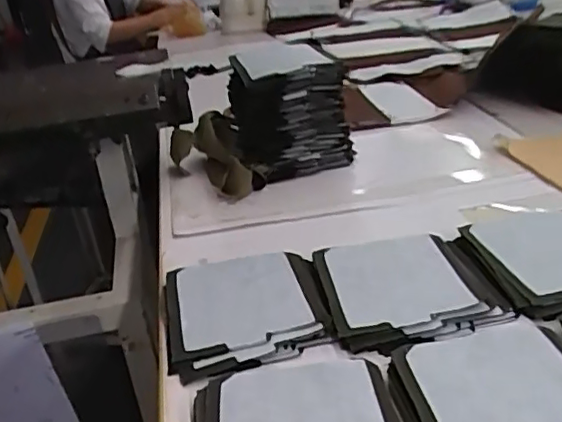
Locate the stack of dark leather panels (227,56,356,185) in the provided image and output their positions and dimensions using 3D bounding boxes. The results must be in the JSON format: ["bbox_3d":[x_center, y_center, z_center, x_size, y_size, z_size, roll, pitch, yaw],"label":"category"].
[{"bbox_3d":[0.015,-0.106,0.754,0.147,0.140,0.101,-6,27,3],"label":"stack of dark leather panels"}]

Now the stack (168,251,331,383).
[{"bbox_3d":[-0.033,0.082,0.521,0.136,0.015,0.154,-9,27,-3],"label":"stack"}]

